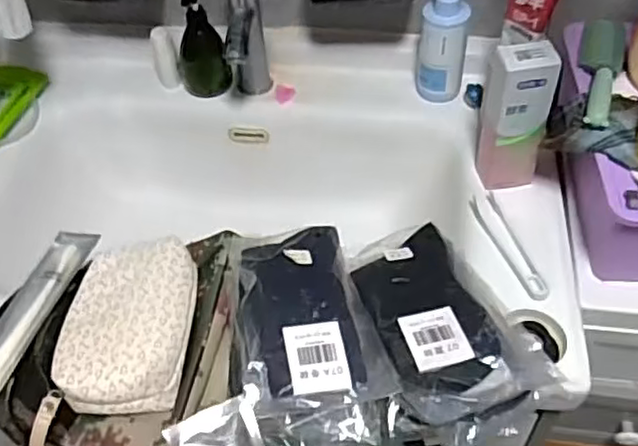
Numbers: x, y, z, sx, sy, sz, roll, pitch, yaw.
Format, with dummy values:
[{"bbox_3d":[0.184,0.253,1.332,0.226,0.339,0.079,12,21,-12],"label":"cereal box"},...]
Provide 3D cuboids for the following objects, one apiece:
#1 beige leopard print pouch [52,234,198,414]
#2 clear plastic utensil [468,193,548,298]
[{"bbox_3d":[-0.190,0.089,0.642,0.129,0.044,0.195,-3,50,2],"label":"beige leopard print pouch"},{"bbox_3d":[0.207,0.024,0.715,0.027,0.014,0.141,-16,51,-9],"label":"clear plastic utensil"}]

